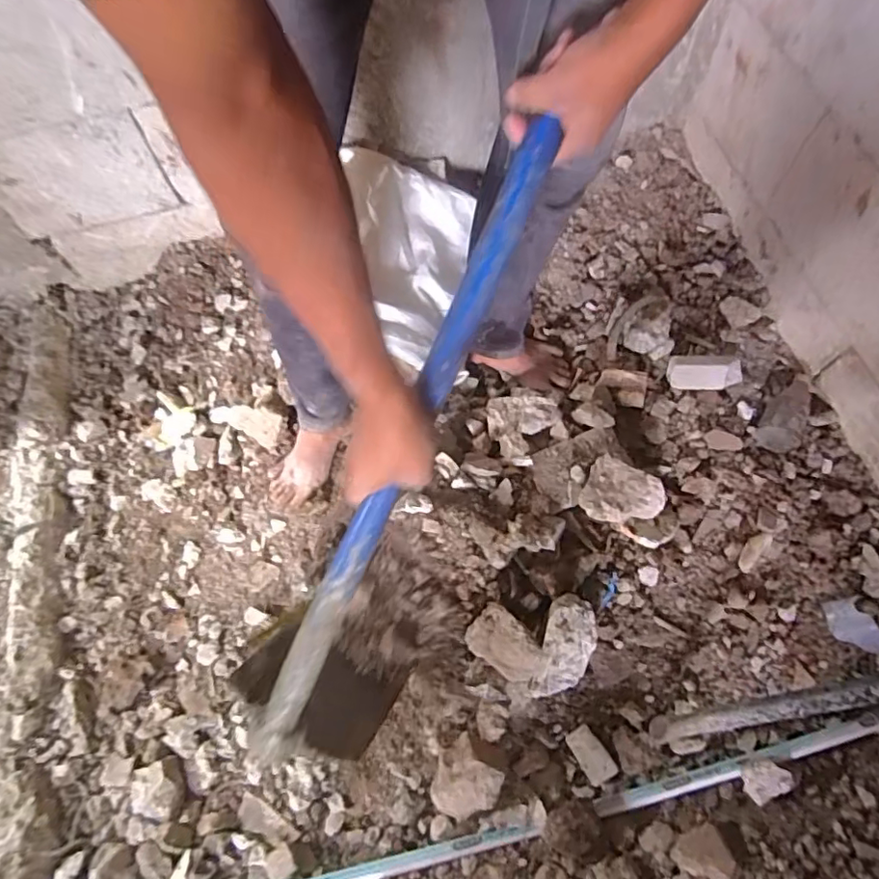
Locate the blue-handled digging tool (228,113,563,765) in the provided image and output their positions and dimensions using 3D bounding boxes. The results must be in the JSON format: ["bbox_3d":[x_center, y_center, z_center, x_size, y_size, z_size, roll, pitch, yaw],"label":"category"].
[{"bbox_3d":[-0.030,0.024,0.602,0.155,0.237,0.641,23,103,9],"label":"blue-handled digging tool"}]

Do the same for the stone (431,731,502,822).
[{"bbox_3d":[0.031,0.467,0.770,0.088,0.077,0.087,40,73,17],"label":"stone"}]

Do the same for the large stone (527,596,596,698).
[{"bbox_3d":[0.179,0.300,0.807,0.077,0.097,0.142,16,67,9],"label":"large stone"}]

